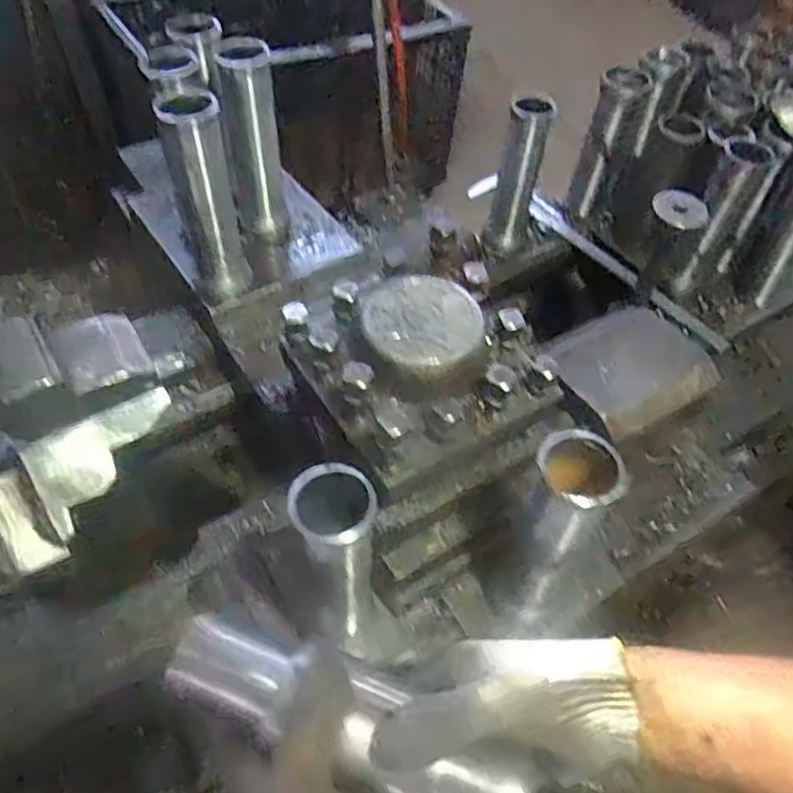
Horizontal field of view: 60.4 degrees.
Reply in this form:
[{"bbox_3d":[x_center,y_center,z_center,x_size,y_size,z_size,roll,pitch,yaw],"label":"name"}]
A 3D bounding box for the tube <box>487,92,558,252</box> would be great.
[{"bbox_3d":[0.148,-0.271,0.836,0.051,0.192,0.040,15,52,8],"label":"tube"}]

